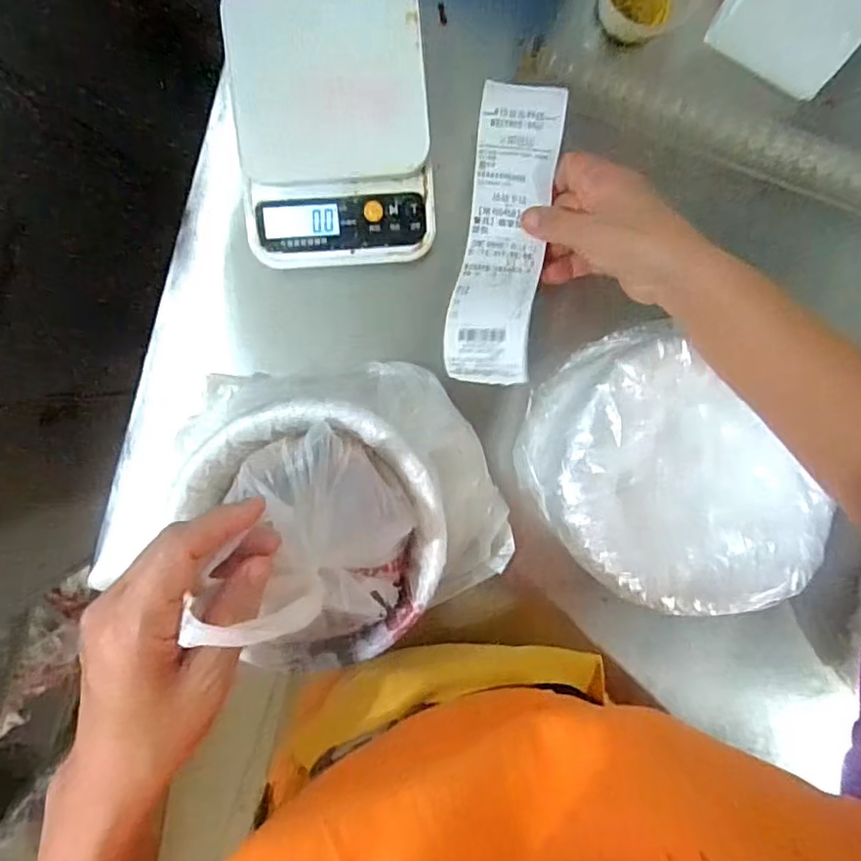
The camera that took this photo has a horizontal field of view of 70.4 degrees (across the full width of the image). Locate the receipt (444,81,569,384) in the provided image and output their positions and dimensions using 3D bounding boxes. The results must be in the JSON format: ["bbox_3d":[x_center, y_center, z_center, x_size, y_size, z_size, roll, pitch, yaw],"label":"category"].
[{"bbox_3d":[0.048,-0.131,0.415,0.053,0.042,0.197,9,87,-4],"label":"receipt"}]

